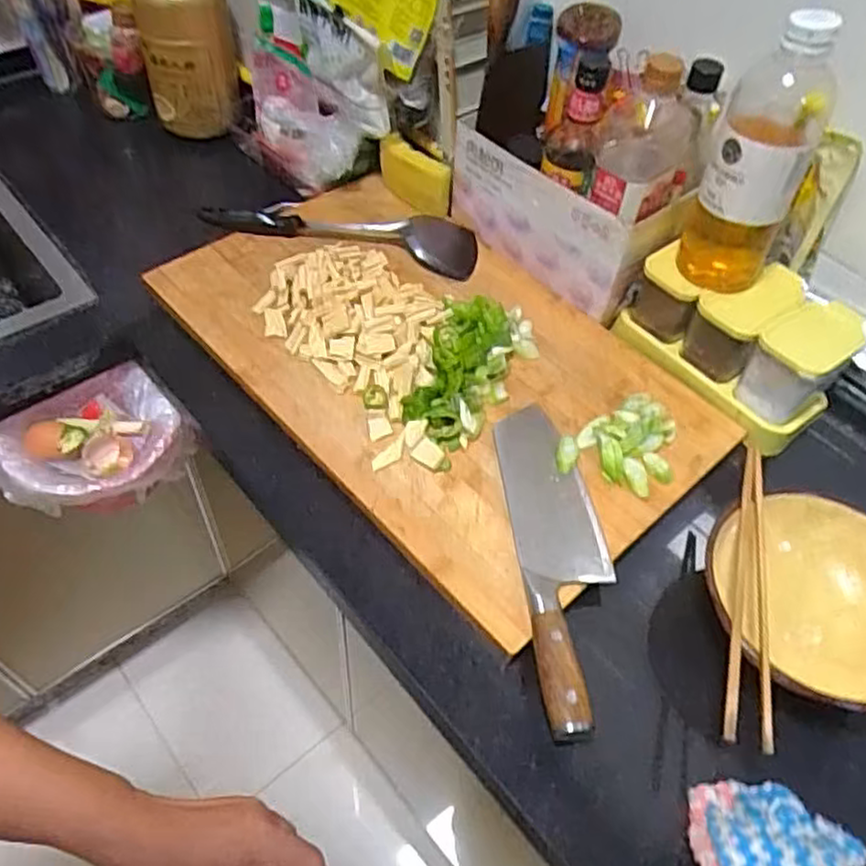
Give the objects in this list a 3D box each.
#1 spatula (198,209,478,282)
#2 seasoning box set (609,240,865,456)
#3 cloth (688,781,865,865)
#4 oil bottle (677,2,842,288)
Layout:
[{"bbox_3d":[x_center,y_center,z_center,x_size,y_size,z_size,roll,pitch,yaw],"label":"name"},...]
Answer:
[{"bbox_3d":[-0.101,-0.245,0.847,0.320,0.030,0.094,15,53,6],"label":"spatula"},{"bbox_3d":[0.307,-0.107,0.716,0.129,0.082,0.210,-29,60,-24],"label":"seasoning box set"},{"bbox_3d":[0.234,0.292,0.479,0.115,0.041,0.106,8,53,1],"label":"cloth"},{"bbox_3d":[0.294,-0.241,0.655,0.083,0.252,0.072,25,55,14],"label":"oil bottle"}]

